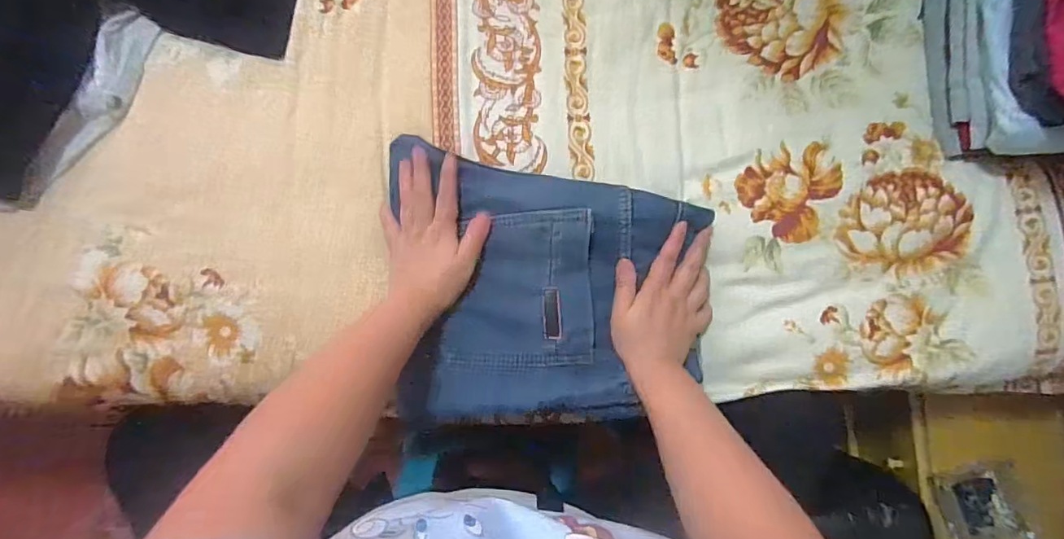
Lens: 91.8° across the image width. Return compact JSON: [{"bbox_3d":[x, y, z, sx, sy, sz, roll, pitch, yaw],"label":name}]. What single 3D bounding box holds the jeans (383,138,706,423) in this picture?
[{"bbox_3d":[0.015,0.019,0.494,0.293,0.036,0.243,1,83,-3],"label":"jeans"}]

